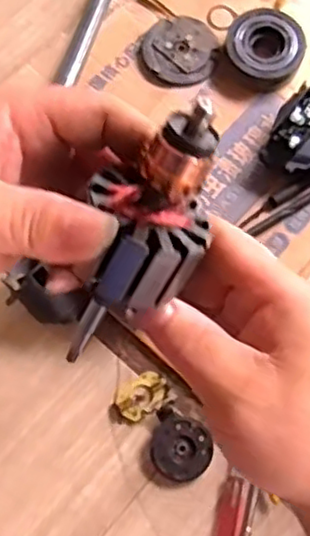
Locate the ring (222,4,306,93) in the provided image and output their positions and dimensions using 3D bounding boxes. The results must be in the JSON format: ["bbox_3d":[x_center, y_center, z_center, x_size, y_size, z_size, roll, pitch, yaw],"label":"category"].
[{"bbox_3d":[0.147,-0.294,0.888,0.103,0.040,0.099,0,75,0],"label":"ring"}]

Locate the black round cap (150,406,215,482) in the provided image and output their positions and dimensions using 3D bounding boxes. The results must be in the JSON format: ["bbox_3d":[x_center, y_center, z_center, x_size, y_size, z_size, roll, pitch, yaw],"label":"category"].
[{"bbox_3d":[0.029,0.205,0.751,0.073,0.013,0.069,0,75,0],"label":"black round cap"}]

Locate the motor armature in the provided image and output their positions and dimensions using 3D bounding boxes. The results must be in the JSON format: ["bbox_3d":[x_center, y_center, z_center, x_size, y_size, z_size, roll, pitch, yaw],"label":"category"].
[{"bbox_3d":[-0.004,-0.013,0.242,0.042,0.035,0.101,26,110,6],"label":"motor armature"}]

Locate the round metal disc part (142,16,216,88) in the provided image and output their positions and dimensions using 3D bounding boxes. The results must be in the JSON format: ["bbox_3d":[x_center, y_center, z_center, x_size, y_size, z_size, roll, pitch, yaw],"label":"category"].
[{"bbox_3d":[0.034,-0.299,0.904,0.097,0.014,0.104,0,75,0],"label":"round metal disc part"}]

